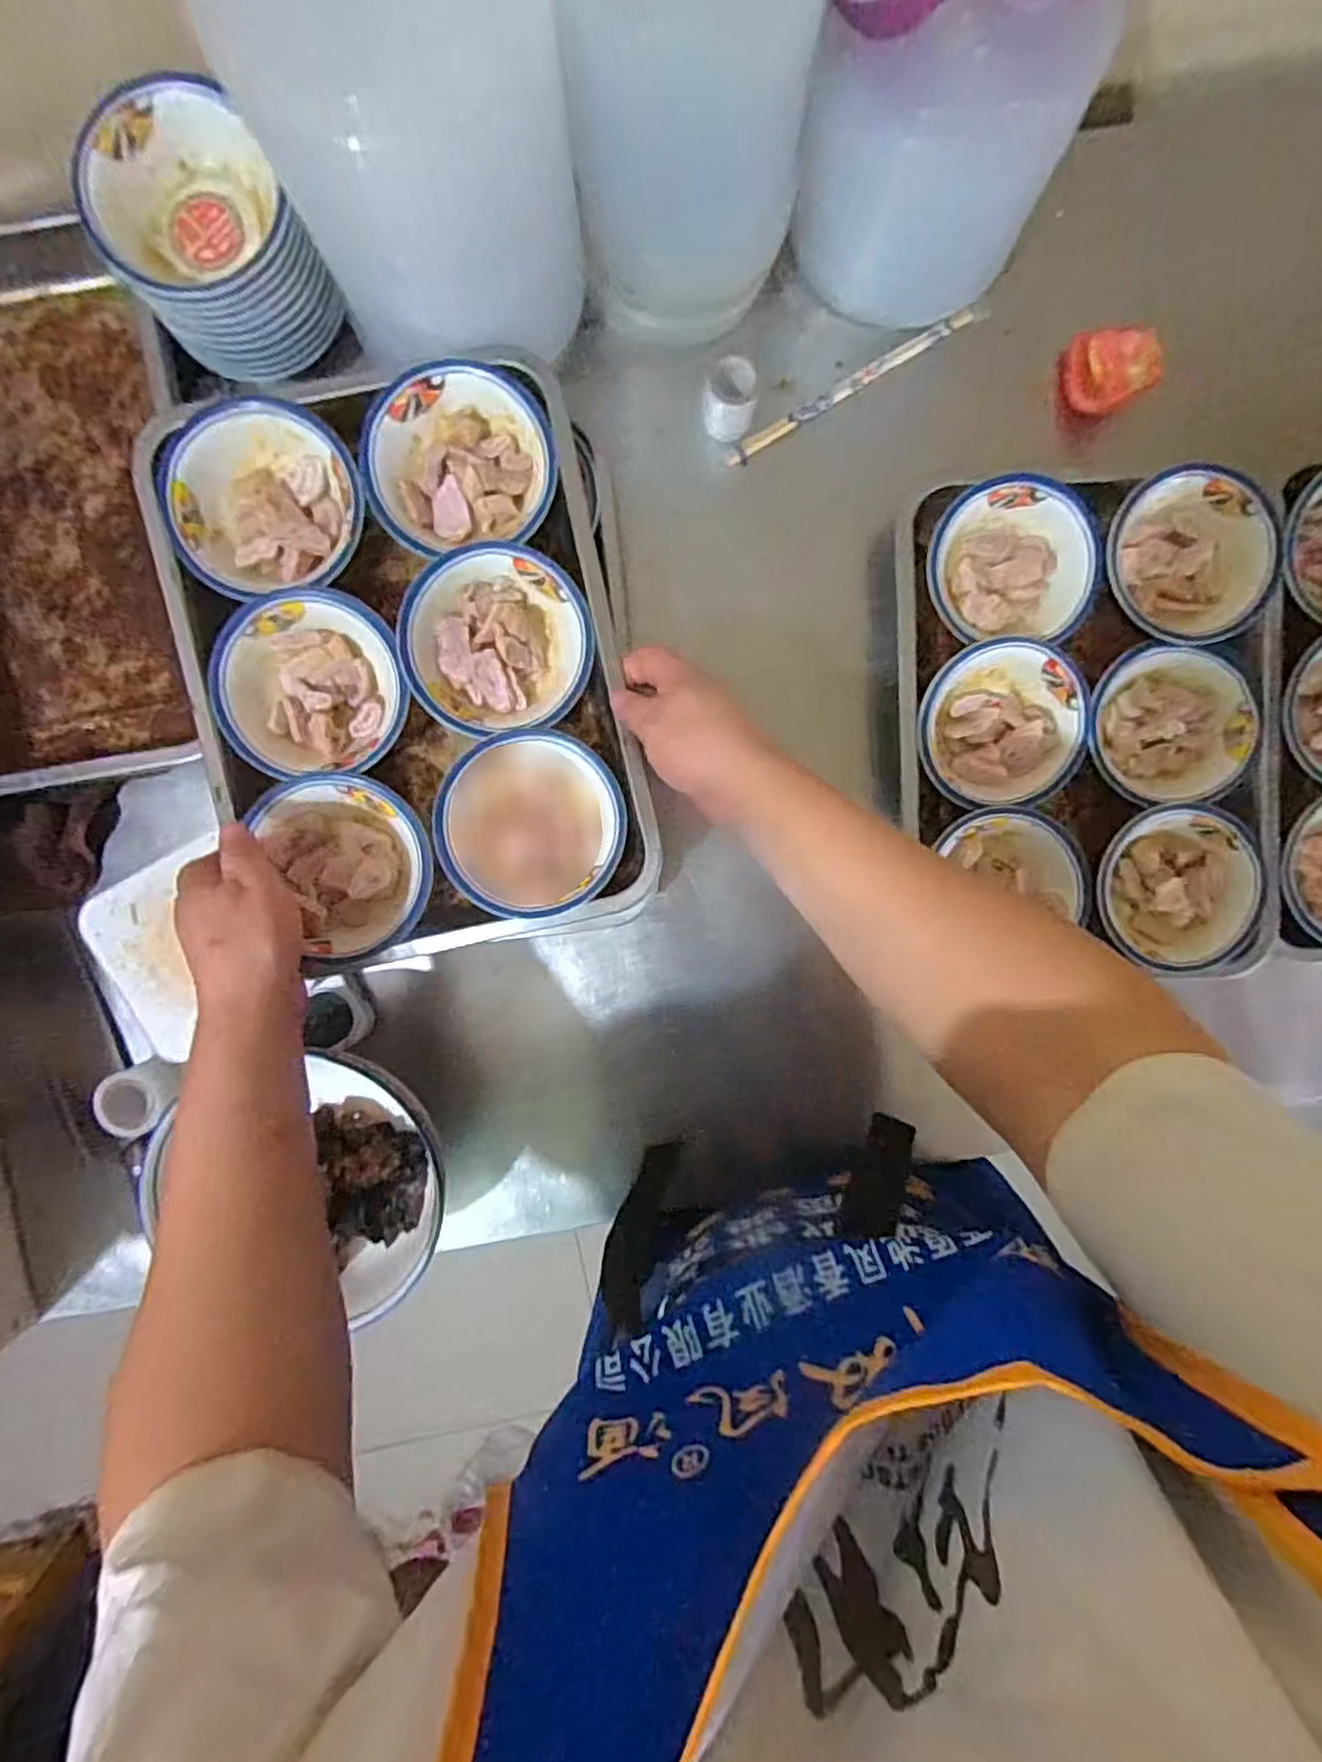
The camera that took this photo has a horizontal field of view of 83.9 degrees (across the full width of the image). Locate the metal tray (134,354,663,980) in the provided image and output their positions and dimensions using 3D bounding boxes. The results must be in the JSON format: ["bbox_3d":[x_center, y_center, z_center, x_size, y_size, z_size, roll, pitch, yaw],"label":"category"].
[{"bbox_3d":[-0.171,-0.145,0.509,0.278,0.068,0.372,-12,98,2],"label":"metal tray"}]

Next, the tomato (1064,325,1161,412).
[{"bbox_3d":[0.346,-0.390,0.558,0.051,0.050,0.062,-2,93,-2],"label":"tomato"}]

